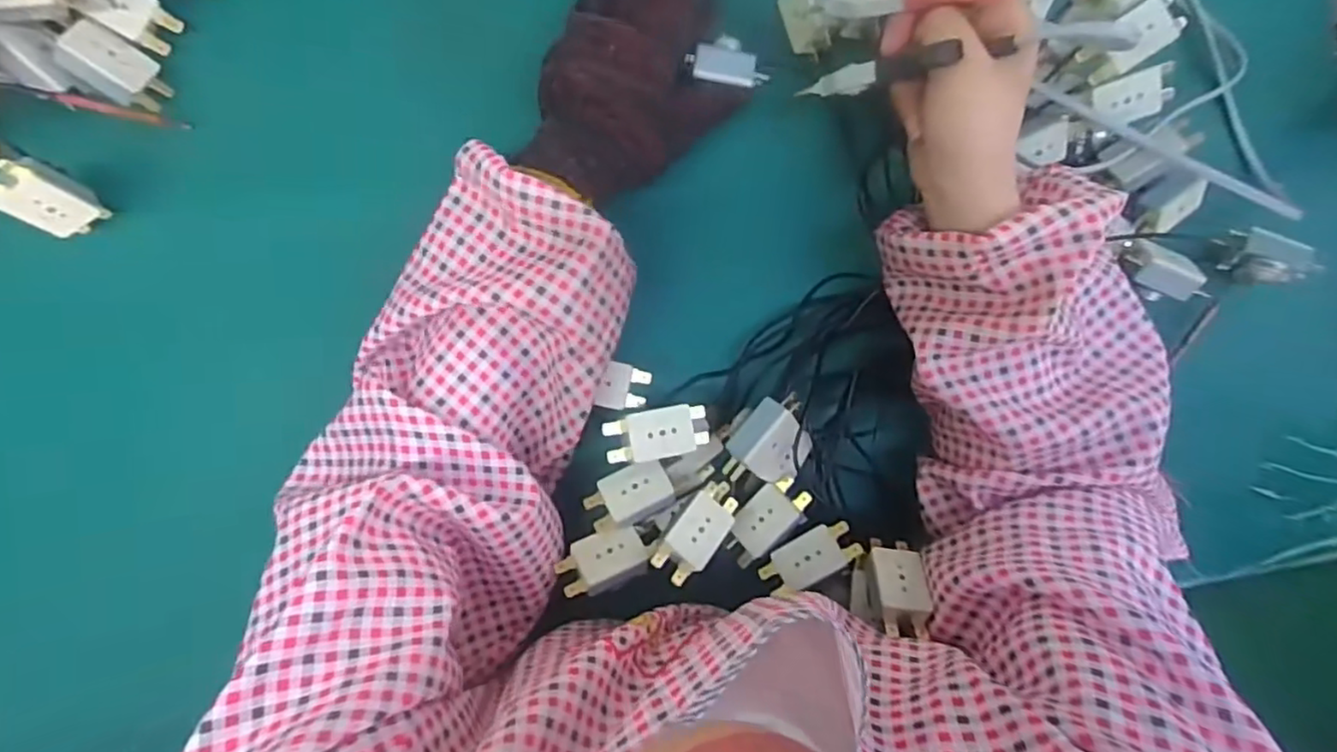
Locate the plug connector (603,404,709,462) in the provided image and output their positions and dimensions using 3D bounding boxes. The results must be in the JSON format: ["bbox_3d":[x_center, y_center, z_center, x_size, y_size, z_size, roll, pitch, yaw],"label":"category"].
[{"bbox_3d":[-0.005,0.031,0.372,0.060,0.011,0.026,-9,94,-23],"label":"plug connector"}]

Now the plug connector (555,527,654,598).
[{"bbox_3d":[-0.034,0.104,0.376,0.049,0.012,0.030,-16,95,-4],"label":"plug connector"}]

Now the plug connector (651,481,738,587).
[{"bbox_3d":[0.017,0.086,0.379,0.029,0.012,0.061,44,62,-6],"label":"plug connector"}]

